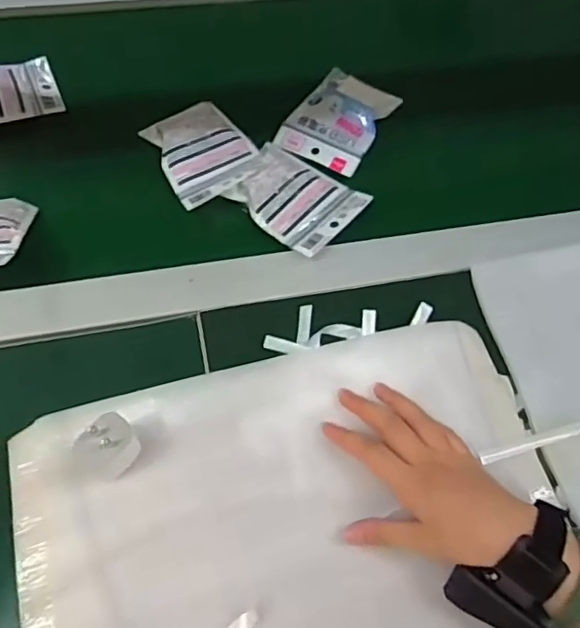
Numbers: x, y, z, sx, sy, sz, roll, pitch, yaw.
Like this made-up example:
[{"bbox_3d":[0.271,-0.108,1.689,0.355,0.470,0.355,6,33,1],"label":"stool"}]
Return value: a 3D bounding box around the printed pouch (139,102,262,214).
[{"bbox_3d":[-0.089,-0.170,0.621,0.093,0.029,0.112,-26,62,-13],"label":"printed pouch"}]

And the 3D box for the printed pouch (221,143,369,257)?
[{"bbox_3d":[0.003,-0.123,0.600,0.127,0.017,0.093,36,66,21],"label":"printed pouch"}]

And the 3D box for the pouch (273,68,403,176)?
[{"bbox_3d":[0.055,-0.221,0.668,0.097,0.027,0.130,27,64,17],"label":"pouch"}]

